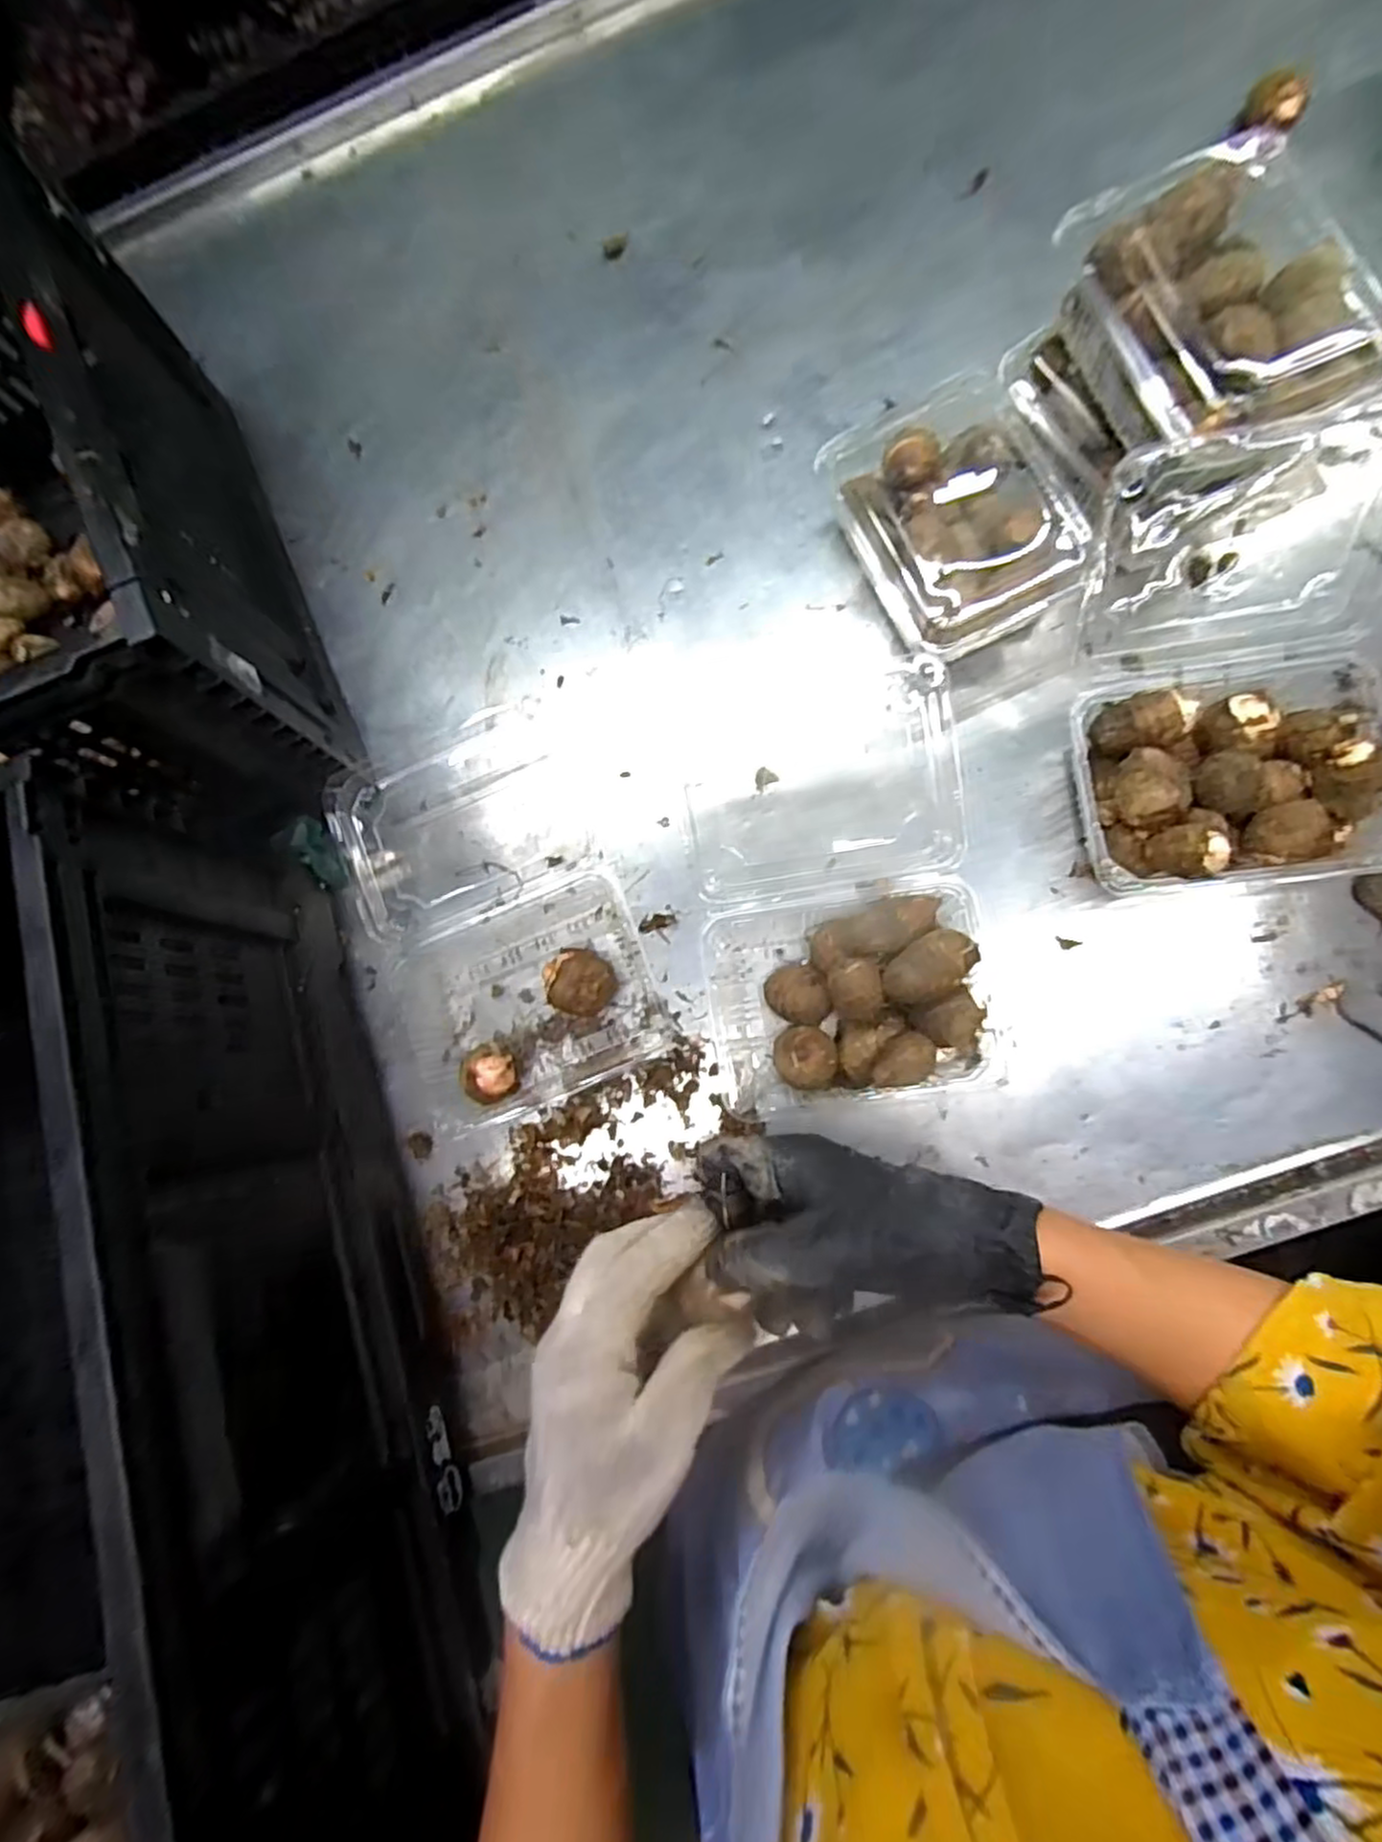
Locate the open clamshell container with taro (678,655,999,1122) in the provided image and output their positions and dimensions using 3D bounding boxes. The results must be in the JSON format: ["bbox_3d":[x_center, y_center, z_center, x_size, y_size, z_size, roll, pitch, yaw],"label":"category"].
[{"bbox_3d":[0.094,-0.039,0.479,0.192,0.068,0.301,-7,82,6],"label":"open clamshell container with taro"}]

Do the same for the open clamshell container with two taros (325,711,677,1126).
[{"bbox_3d":[-0.141,-0.014,0.517,0.177,0.048,0.285,-22,81,4],"label":"open clamshell container with two taros"}]

